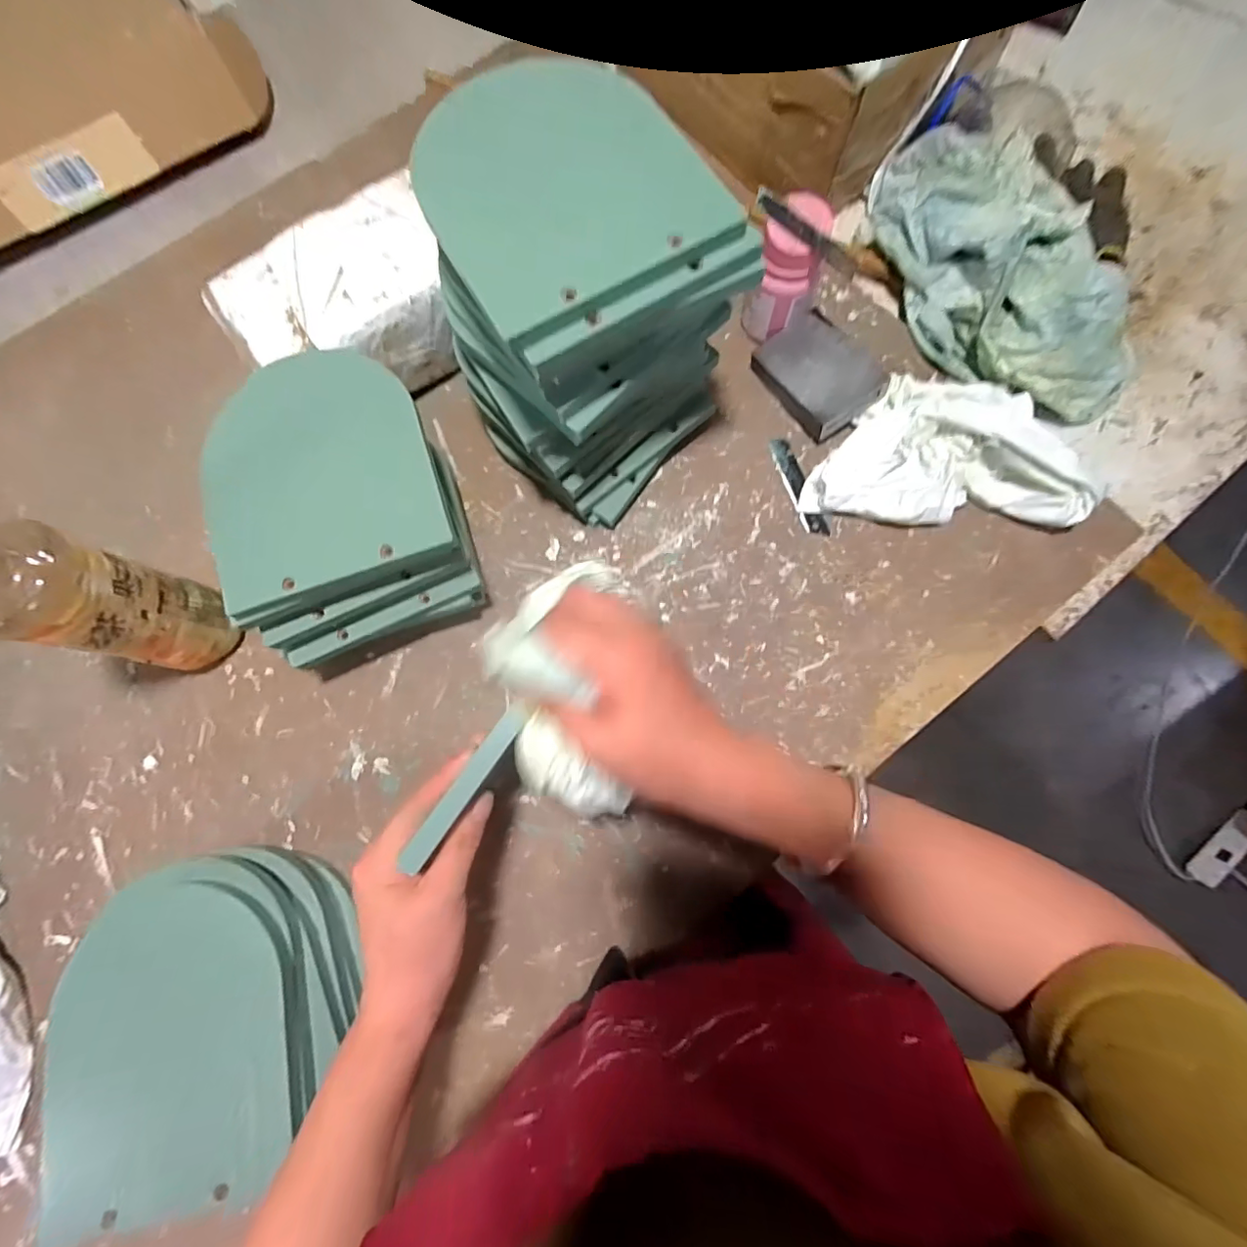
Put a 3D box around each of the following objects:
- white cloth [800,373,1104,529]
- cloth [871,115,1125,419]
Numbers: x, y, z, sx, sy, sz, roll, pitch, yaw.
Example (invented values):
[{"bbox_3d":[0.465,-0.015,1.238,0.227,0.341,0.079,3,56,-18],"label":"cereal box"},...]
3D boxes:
[{"bbox_3d":[0.265,-0.146,0.454,0.217,0.054,0.131,3,77,3],"label":"white cloth"},{"bbox_3d":[0.335,-0.322,0.481,0.157,0.085,0.301,-19,77,-2],"label":"cloth"}]

